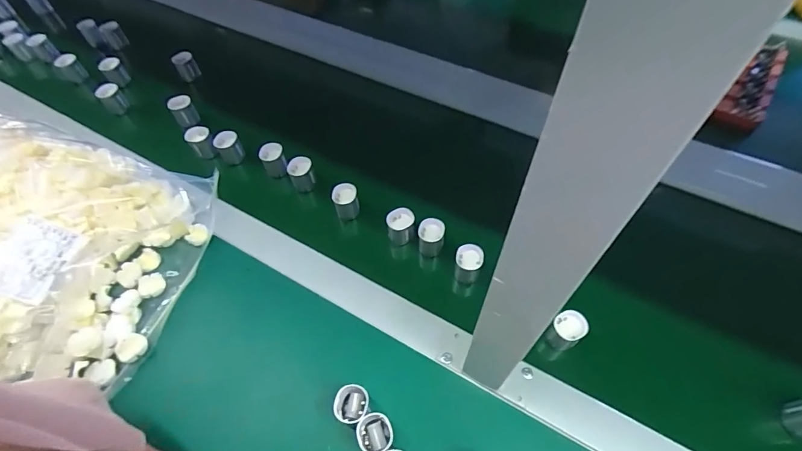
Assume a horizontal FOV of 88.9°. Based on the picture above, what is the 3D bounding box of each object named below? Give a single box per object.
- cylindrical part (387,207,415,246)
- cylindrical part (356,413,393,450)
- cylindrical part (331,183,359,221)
[{"bbox_3d":[0.000,0.002,0.477,0.031,0.031,0.031,-3,59,5],"label":"cylindrical part"},{"bbox_3d":[-0.021,0.179,0.350,0.028,0.037,0.031,-18,59,-4],"label":"cylindrical part"},{"bbox_3d":[-0.067,-0.029,0.502,0.030,0.033,0.034,-10,59,1],"label":"cylindrical part"}]

